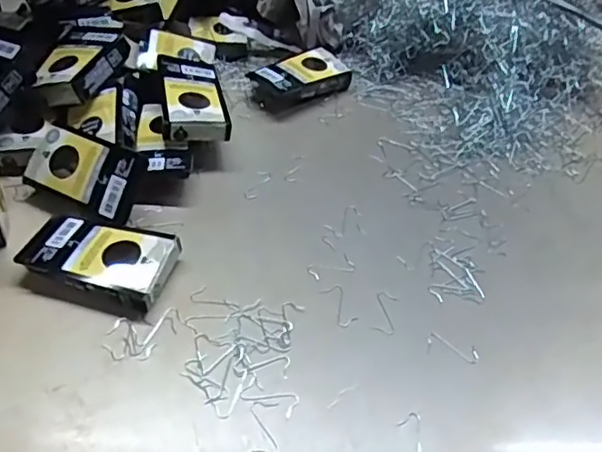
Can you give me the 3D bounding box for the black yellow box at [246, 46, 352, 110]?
[{"bbox_3d":[0.001,-0.146,0.601,0.090,0.026,0.054,-30,56,-29],"label":"black yellow box"}]

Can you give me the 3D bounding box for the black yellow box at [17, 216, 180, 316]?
[{"bbox_3d":[-0.142,0.023,0.428,0.099,0.024,0.056,15,47,8],"label":"black yellow box"}]

